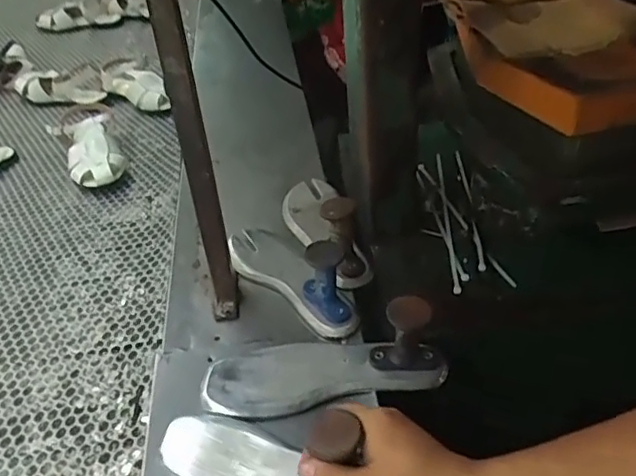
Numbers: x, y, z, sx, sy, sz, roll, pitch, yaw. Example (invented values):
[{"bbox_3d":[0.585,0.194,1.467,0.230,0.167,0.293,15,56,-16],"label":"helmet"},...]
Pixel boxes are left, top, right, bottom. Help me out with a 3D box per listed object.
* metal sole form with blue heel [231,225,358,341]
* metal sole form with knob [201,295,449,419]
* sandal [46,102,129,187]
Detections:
[{"bbox_3d":[-0.043,0.017,0.734,0.091,0.093,0.238,-24,42,-20],"label":"metal sole form with blue heel"},{"bbox_3d":[0.005,0.117,0.617,0.260,0.083,0.095,-6,39,1],"label":"metal sole form with knob"},{"bbox_3d":[-0.412,-0.163,1.079,0.113,0.074,0.243,-25,42,-21],"label":"sandal"}]

